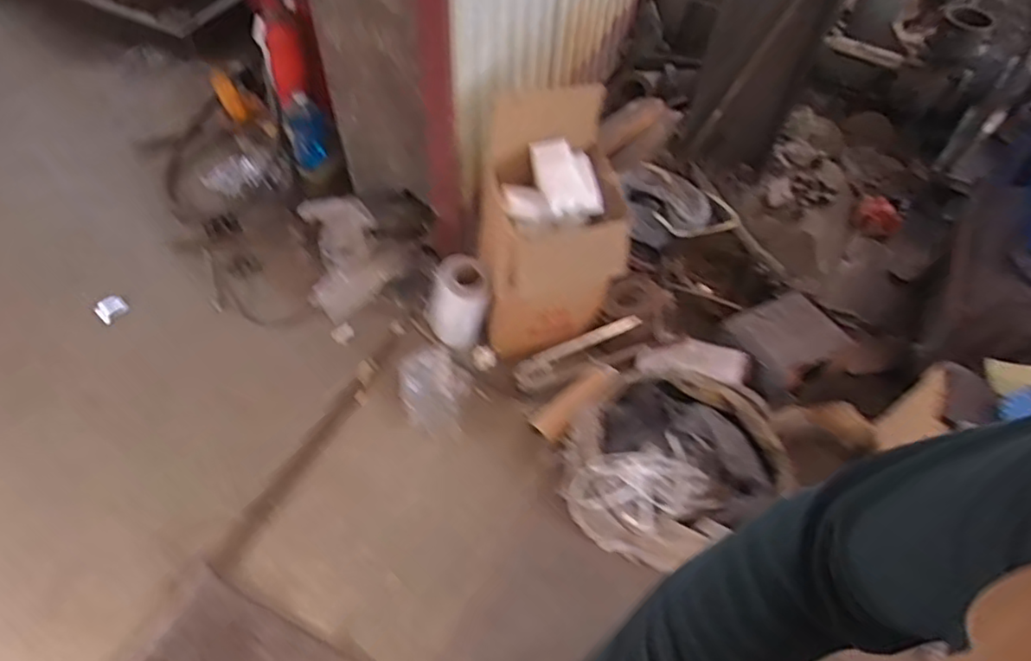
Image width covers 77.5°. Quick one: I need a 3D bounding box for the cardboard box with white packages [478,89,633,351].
[{"bbox_3d":[0.075,-0.274,1.659,0.331,0.482,0.418,-8,54,-9],"label":"cardboard box with white packages"}]

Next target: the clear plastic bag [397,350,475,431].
[{"bbox_3d":[-0.206,0.150,1.676,0.184,0.076,0.205,-4,54,-6],"label":"clear plastic bag"}]

